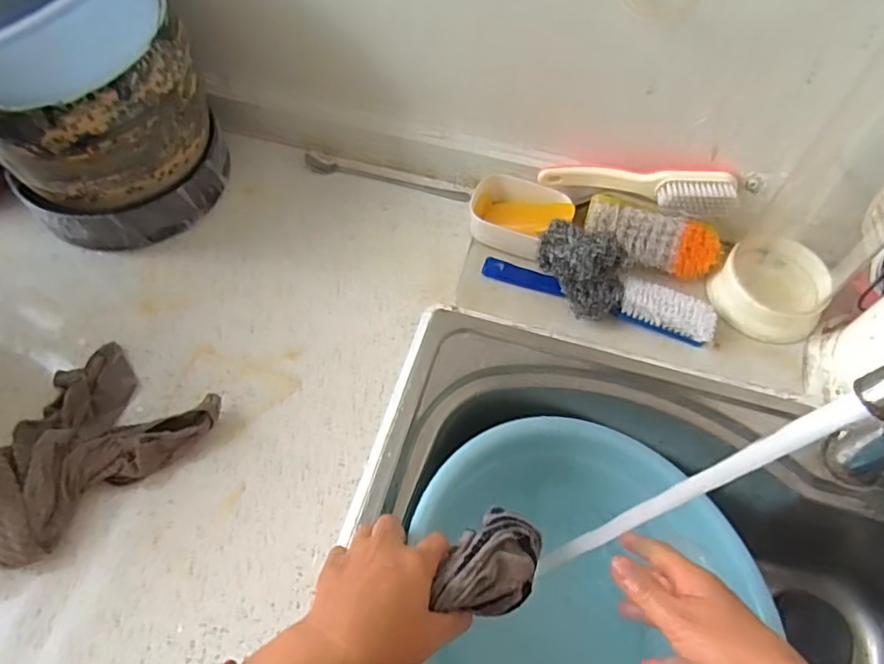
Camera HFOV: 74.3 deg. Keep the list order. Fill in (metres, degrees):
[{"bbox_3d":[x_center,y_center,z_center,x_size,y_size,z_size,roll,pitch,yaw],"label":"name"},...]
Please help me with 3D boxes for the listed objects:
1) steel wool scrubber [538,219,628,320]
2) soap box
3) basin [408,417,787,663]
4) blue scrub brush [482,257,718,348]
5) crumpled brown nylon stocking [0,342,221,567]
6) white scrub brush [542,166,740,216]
[{"bbox_3d":[0.141,-0.064,0.578,0.055,0.064,0.091,-27,65,-16],"label":"steel wool scrubber"},{"bbox_3d":[0.081,-0.119,0.624,0.106,0.040,0.080,21,62,10],"label":"soap box"},{"bbox_3d":[0.122,0.258,0.524,0.314,0.149,0.308,1,60,-1],"label":"basin"},{"bbox_3d":[0.157,-0.042,0.590,0.231,0.028,0.038,19,61,9],"label":"blue scrub brush"},{"bbox_3d":[-0.310,0.090,0.492,0.143,0.041,0.200,39,66,19],"label":"crumpled brown nylon stocking"},{"bbox_3d":[0.201,-0.151,0.601,0.196,0.034,0.055,12,61,5],"label":"white scrub brush"}]

